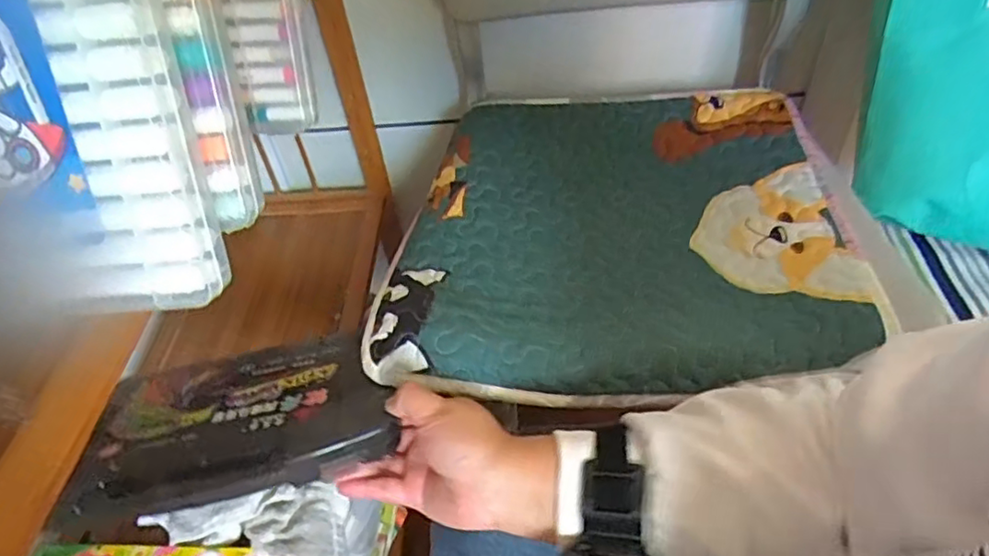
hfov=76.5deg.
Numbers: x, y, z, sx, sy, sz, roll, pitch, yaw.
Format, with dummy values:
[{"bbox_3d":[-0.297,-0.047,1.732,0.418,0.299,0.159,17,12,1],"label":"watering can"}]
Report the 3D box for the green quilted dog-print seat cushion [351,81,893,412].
[{"bbox_3d":[0.115,-0.056,0.583,0.401,0.037,0.388,-1,46,6],"label":"green quilted dog-print seat cushion"}]

